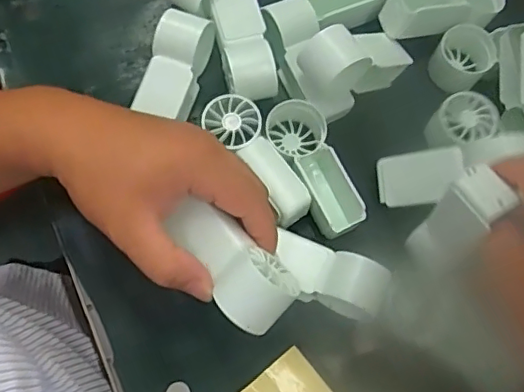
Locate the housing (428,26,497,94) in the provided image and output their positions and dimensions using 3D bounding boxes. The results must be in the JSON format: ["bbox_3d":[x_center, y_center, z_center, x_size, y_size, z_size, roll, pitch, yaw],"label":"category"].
[{"bbox_3d":[0.147,-0.100,0.411,0.041,0.027,0.038,2,72,-5],"label":"housing"}]

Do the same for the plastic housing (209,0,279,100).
[{"bbox_3d":[-0.014,-0.112,0.400,0.035,0.030,0.090,-8,73,-8],"label":"plastic housing"}]

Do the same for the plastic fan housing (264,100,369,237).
[{"bbox_3d":[0.035,-0.018,0.375,0.038,0.034,0.094,-20,75,-12],"label":"plastic fan housing"}]

